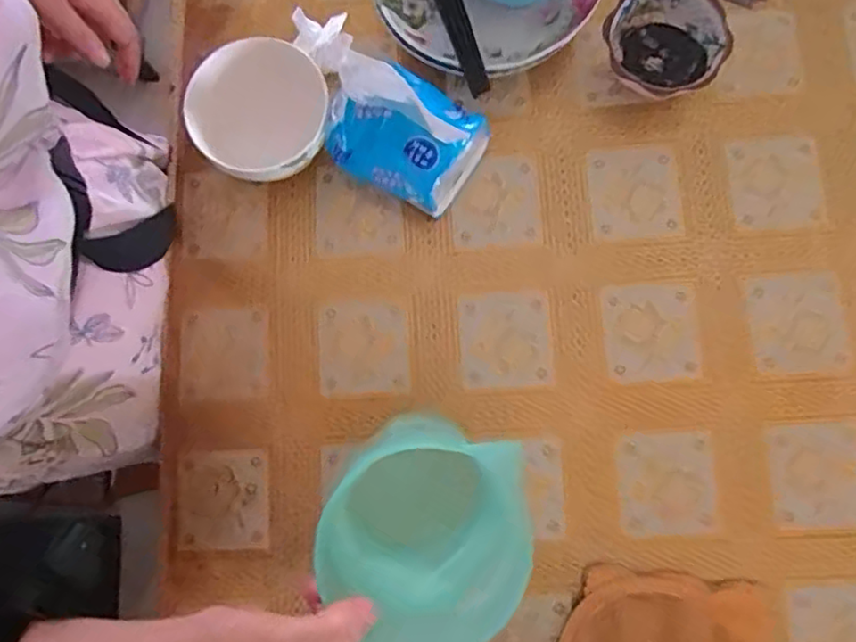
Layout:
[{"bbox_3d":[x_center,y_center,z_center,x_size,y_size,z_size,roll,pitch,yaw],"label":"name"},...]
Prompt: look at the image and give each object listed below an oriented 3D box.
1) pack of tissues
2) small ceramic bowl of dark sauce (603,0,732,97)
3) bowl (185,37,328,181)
[{"bbox_3d":[-0.023,-0.157,0.513,0.127,0.118,0.082,29,82,6],"label":"pack of tissues"},{"bbox_3d":[0.203,-0.238,0.556,0.097,0.041,0.094,0,80,1],"label":"small ceramic bowl of dark sauce"},{"bbox_3d":[-0.138,-0.167,0.544,0.112,0.067,0.110,0,80,1],"label":"bowl"}]

